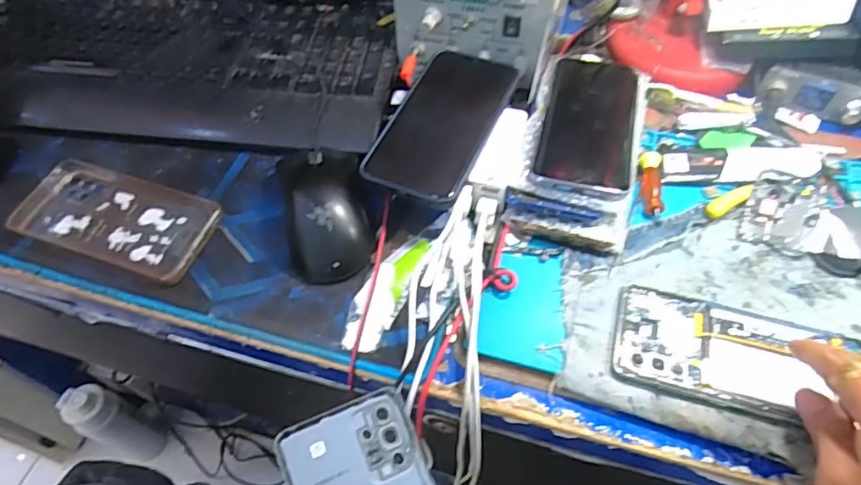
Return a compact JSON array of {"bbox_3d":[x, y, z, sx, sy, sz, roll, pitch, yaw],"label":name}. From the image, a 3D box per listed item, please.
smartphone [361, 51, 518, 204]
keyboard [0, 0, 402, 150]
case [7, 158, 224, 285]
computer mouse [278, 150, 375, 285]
[{"bbox_3d":[0.012,-0.100,0.432,0.078,0.006,0.153,18,61,13],"label":"smartphone"},{"bbox_3d":[-0.264,-0.175,0.531,0.459,0.036,0.181,7,55,7],"label":"keyboard"},{"bbox_3d":[-0.258,-0.023,0.441,0.167,0.009,0.081,16,57,13],"label":"case"},{"bbox_3d":[-0.082,-0.026,0.421,0.064,0.034,0.112,-11,55,-6],"label":"computer mouse"}]

